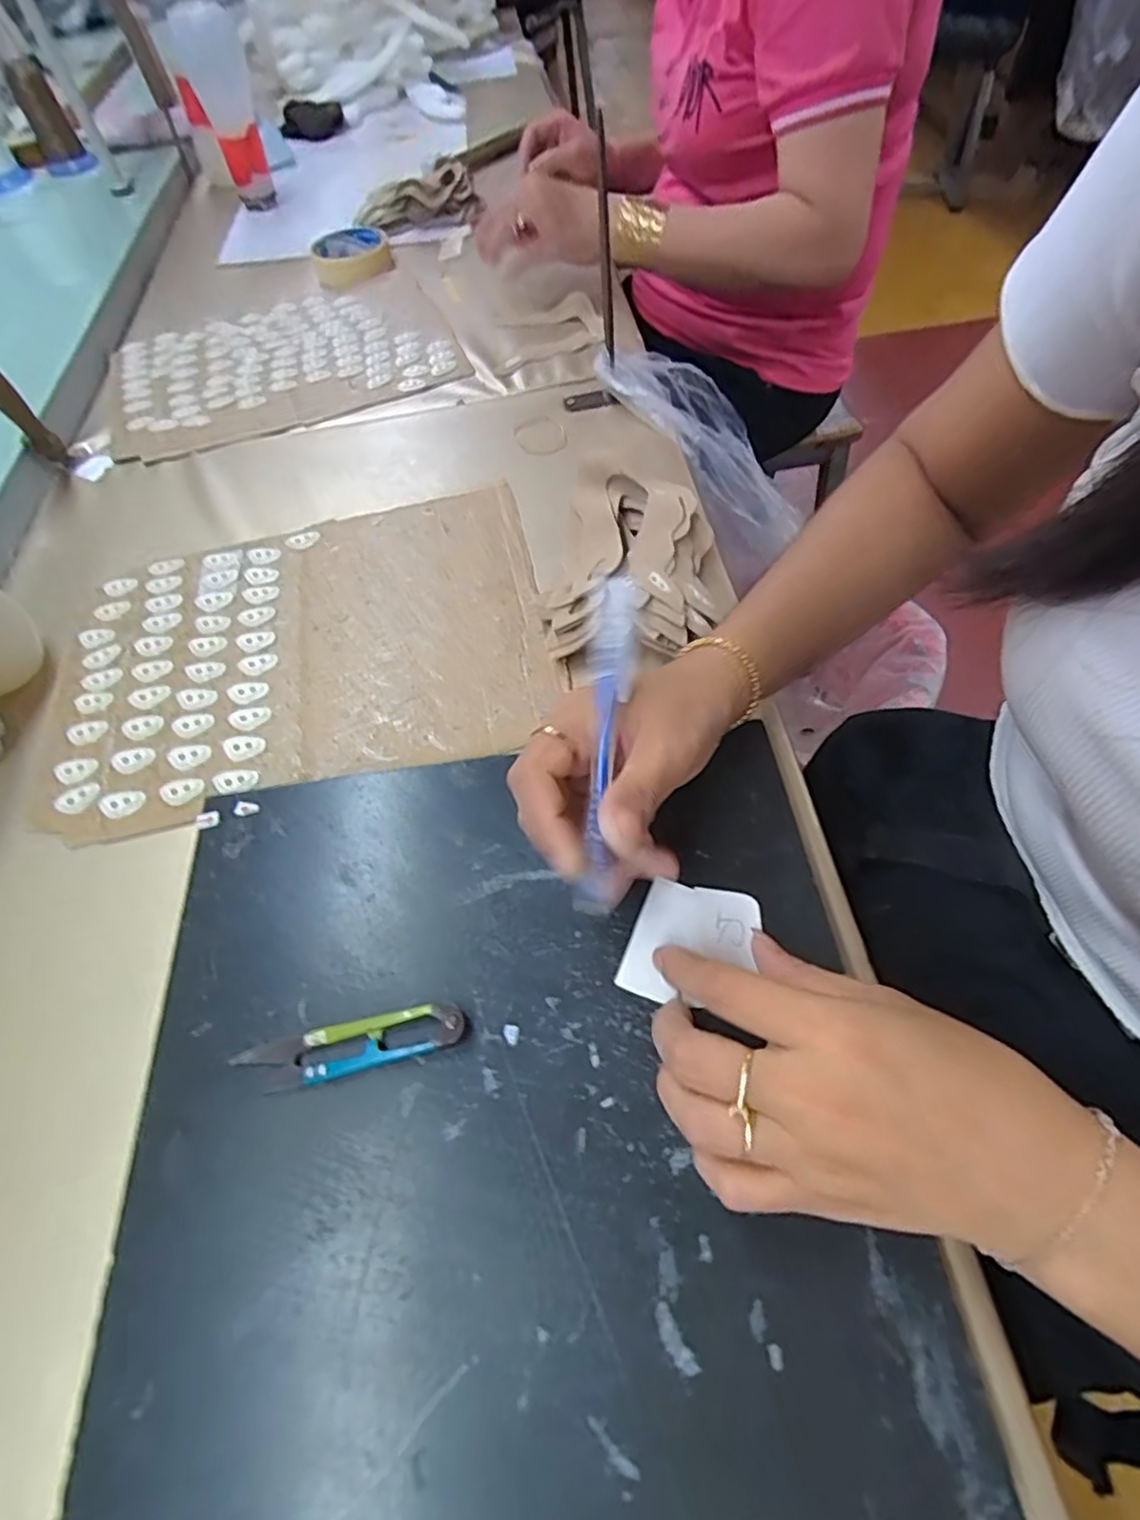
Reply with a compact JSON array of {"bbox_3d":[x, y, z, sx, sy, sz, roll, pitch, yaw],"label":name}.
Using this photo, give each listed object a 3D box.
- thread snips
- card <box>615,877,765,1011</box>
[{"bbox_3d":[-0.093,0.121,0.279,0.098,0.009,0.022,-11,58,-3],"label":"thread snips"},{"bbox_3d":[0.053,0.081,0.296,0.049,0.005,0.059,20,61,16],"label":"card"}]

